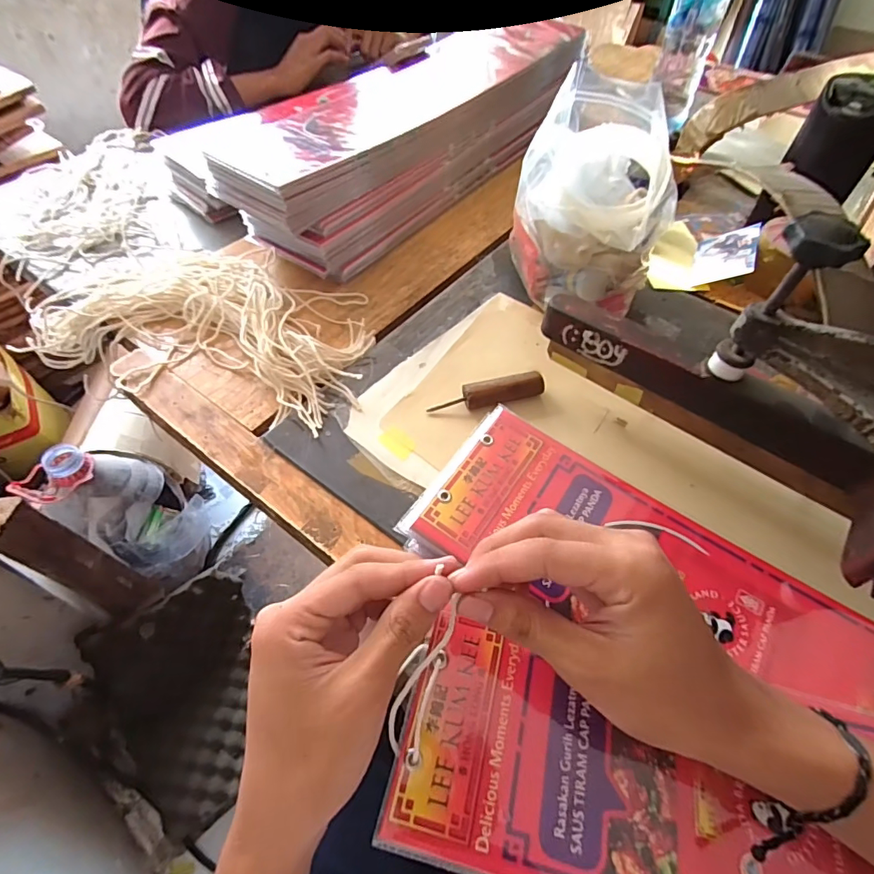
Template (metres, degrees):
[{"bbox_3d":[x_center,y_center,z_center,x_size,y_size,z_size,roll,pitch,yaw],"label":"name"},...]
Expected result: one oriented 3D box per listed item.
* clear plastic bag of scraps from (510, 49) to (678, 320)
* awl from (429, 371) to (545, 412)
[{"bbox_3d":[0.141,-0.203,0.439,0.126,0.163,0.148,24,57,15],"label":"clear plastic bag of scraps"},{"bbox_3d":[0.042,-0.035,0.394,0.092,0.018,0.022,-14,56,-11],"label":"awl"}]

